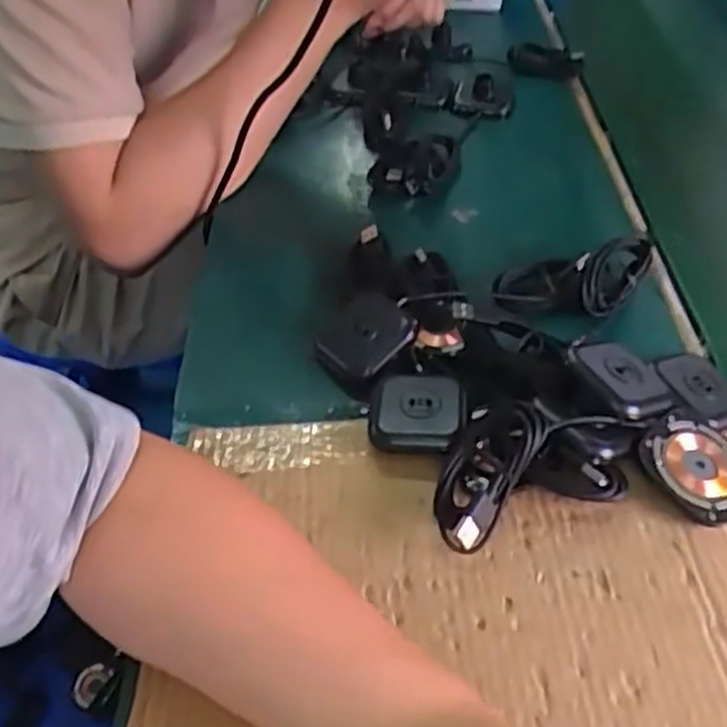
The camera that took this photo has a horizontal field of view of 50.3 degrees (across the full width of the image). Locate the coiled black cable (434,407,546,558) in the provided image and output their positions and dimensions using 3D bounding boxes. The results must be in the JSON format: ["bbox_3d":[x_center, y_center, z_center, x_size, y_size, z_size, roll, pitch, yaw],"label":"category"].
[{"bbox_3d":[0.065,0.059,0.415,0.042,0.039,0.091,20,49,17],"label":"coiled black cable"}]

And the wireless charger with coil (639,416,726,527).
[{"bbox_3d":[0.183,0.058,0.427,0.059,0.020,0.055,31,53,25],"label":"wireless charger with coil"}]

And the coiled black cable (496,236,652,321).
[{"bbox_3d":[0.145,-0.056,0.528,0.114,0.031,0.055,-5,47,-5],"label":"coiled black cable"}]

